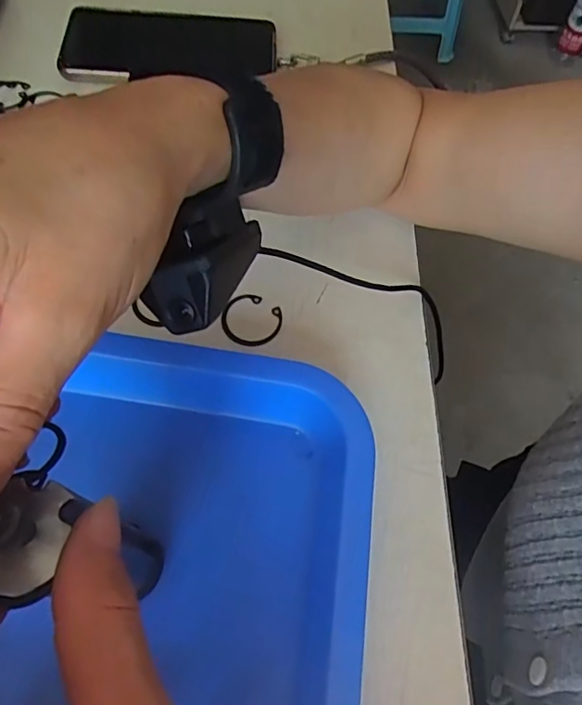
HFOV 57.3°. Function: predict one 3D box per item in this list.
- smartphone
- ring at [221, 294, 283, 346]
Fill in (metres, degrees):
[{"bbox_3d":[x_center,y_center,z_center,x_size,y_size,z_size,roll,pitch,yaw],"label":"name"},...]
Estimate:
[{"bbox_3d":[-0.094,-0.238,0.413,0.163,0.014,0.072,1,63,-4],"label":"smartphone"},{"bbox_3d":[-0.023,-0.021,0.323,0.035,0.006,0.034,2,63,-3],"label":"ring"}]

